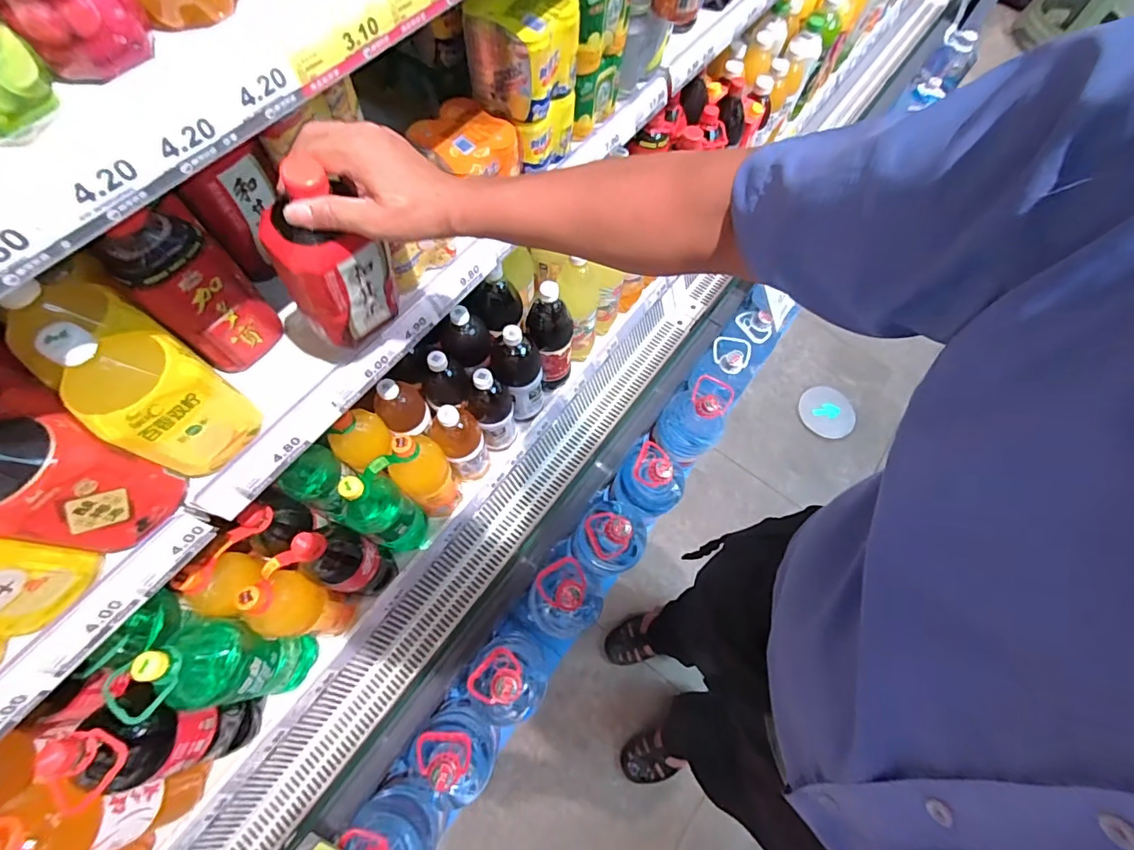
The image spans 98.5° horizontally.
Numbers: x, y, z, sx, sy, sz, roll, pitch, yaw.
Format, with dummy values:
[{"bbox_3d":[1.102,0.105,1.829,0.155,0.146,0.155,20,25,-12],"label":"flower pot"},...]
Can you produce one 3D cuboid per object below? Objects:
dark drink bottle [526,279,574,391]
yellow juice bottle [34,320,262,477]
[{"bbox_3d":[-0.029,-0.160,0.917,0.085,0.266,0.079,-7,68,-5],"label":"dark drink bottle"},{"bbox_3d":[-0.381,-0.032,0.447,0.077,0.186,0.098,36,71,12],"label":"yellow juice bottle"}]

